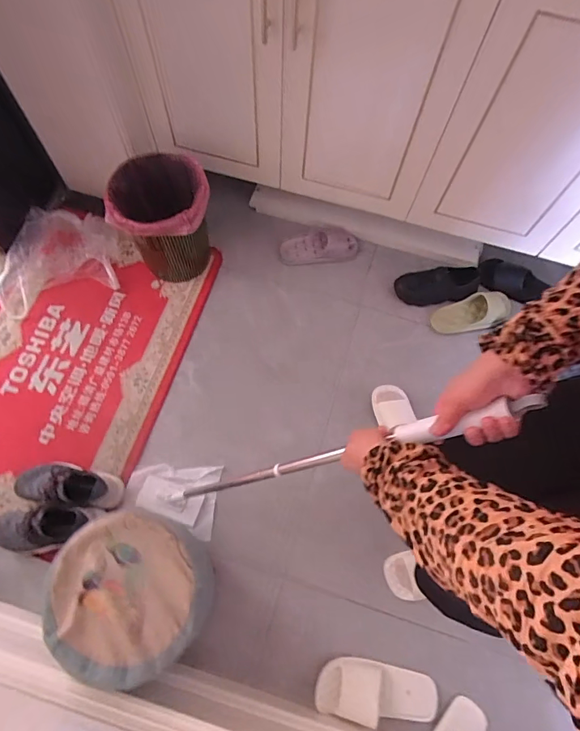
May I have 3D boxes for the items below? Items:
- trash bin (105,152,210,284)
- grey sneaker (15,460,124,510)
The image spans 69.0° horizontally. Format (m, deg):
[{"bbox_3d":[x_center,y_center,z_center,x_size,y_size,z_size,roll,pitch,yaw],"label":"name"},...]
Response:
[{"bbox_3d":[-0.350,-0.395,1.224,0.250,0.316,0.210,-18,70,-9],"label":"trash bin"},{"bbox_3d":[-0.556,0.286,1.035,0.263,0.132,0.104,6,68,1],"label":"grey sneaker"}]

